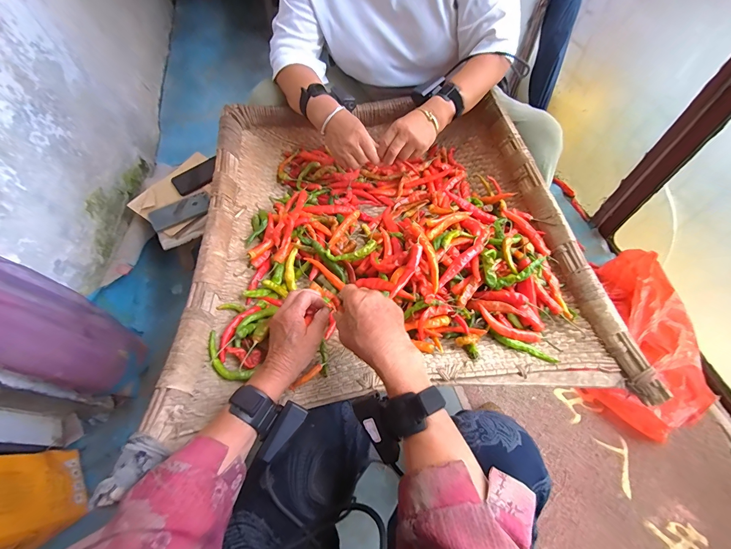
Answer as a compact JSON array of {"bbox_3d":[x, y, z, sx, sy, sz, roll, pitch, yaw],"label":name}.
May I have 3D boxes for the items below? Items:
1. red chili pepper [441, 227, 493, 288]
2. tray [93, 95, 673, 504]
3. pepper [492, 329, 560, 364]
[{"bbox_3d":[0.168,-0.032,0.523,0.022,0.018,0.153,38,67,22],"label":"red chili pepper"},{"bbox_3d":[0.028,-0.071,0.564,0.652,0.115,0.650,-10,59,-3],"label":"tray"},{"bbox_3d":[0.244,0.112,0.501,0.101,0.011,0.017,22,63,15],"label":"pepper"}]

